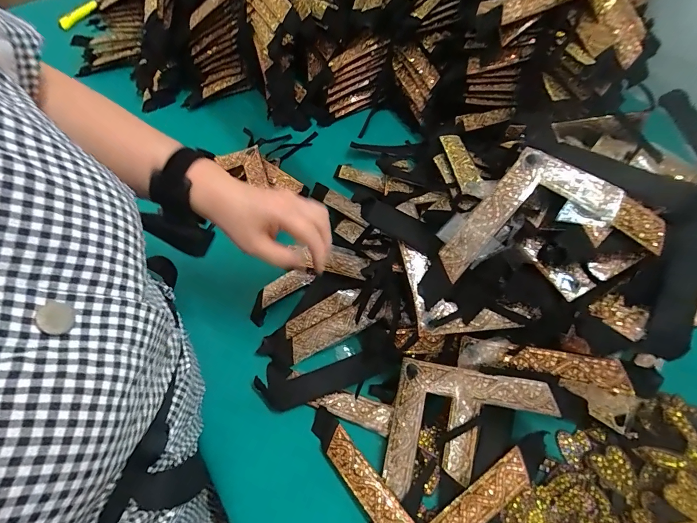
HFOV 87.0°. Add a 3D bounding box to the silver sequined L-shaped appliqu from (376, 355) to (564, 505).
[{"bbox_3d":[0.098,0.146,0.376,0.179,0.014,0.104,-35,61,11],"label":"silver sequined L-shaped appliqu"}]

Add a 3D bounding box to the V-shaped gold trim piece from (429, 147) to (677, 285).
[{"bbox_3d":[0.182,-0.052,0.350,0.191,0.014,0.111,-8,80,9],"label":"V-shaped gold trim piece"}]

